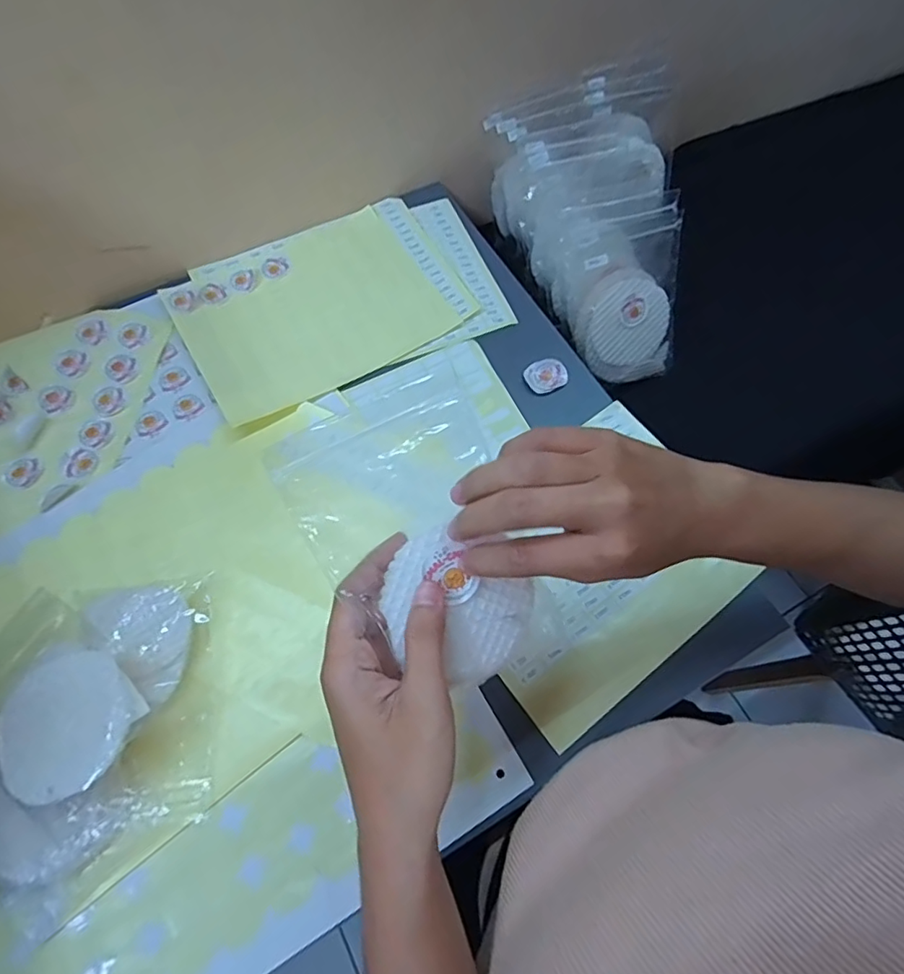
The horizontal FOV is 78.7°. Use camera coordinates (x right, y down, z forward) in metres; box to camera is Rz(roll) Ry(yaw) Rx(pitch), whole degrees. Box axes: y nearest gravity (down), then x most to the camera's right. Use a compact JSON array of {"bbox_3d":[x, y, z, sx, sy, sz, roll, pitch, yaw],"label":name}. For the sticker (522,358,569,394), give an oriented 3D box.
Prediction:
[{"bbox_3d":[0.077,-0.092,0.453,0.033,0.004,0.029,-27,72,-5],"label":"sticker"}]

